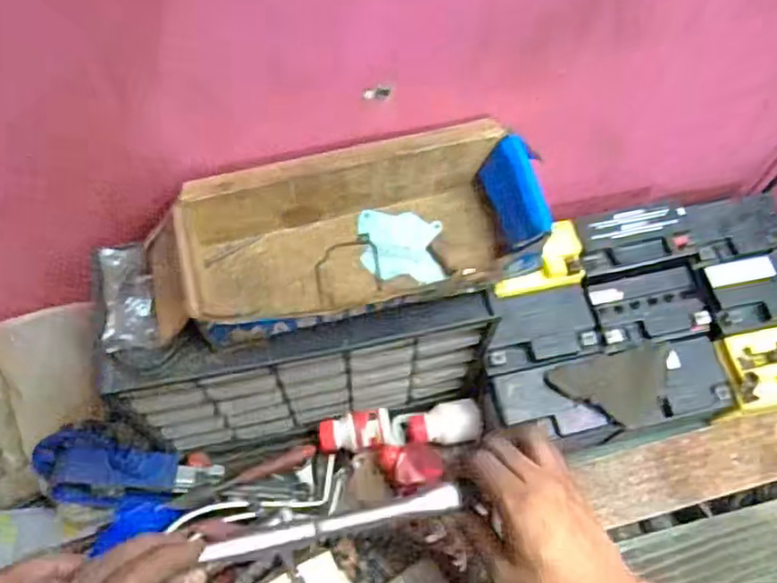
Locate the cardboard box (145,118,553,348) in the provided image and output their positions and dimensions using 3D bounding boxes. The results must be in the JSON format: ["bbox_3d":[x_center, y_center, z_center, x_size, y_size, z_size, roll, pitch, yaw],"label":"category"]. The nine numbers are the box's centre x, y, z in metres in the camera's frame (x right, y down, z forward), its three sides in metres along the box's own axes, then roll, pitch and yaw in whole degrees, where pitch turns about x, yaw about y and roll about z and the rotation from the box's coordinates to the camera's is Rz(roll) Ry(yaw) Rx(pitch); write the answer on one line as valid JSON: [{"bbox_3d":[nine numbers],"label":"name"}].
[{"bbox_3d":[-0.030,-0.038,0.487,0.279,0.077,0.113,-13,65,-7],"label":"cardboard box"}]

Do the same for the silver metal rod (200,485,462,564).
[{"bbox_3d":[-0.028,0.152,0.434,0.185,0.011,0.015,0,59,-34],"label":"silver metal rod"}]

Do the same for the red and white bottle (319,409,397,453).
[{"bbox_3d":[-0.030,0.137,0.634,0.071,0.030,0.035,-13,65,-7],"label":"red and white bottle"}]

